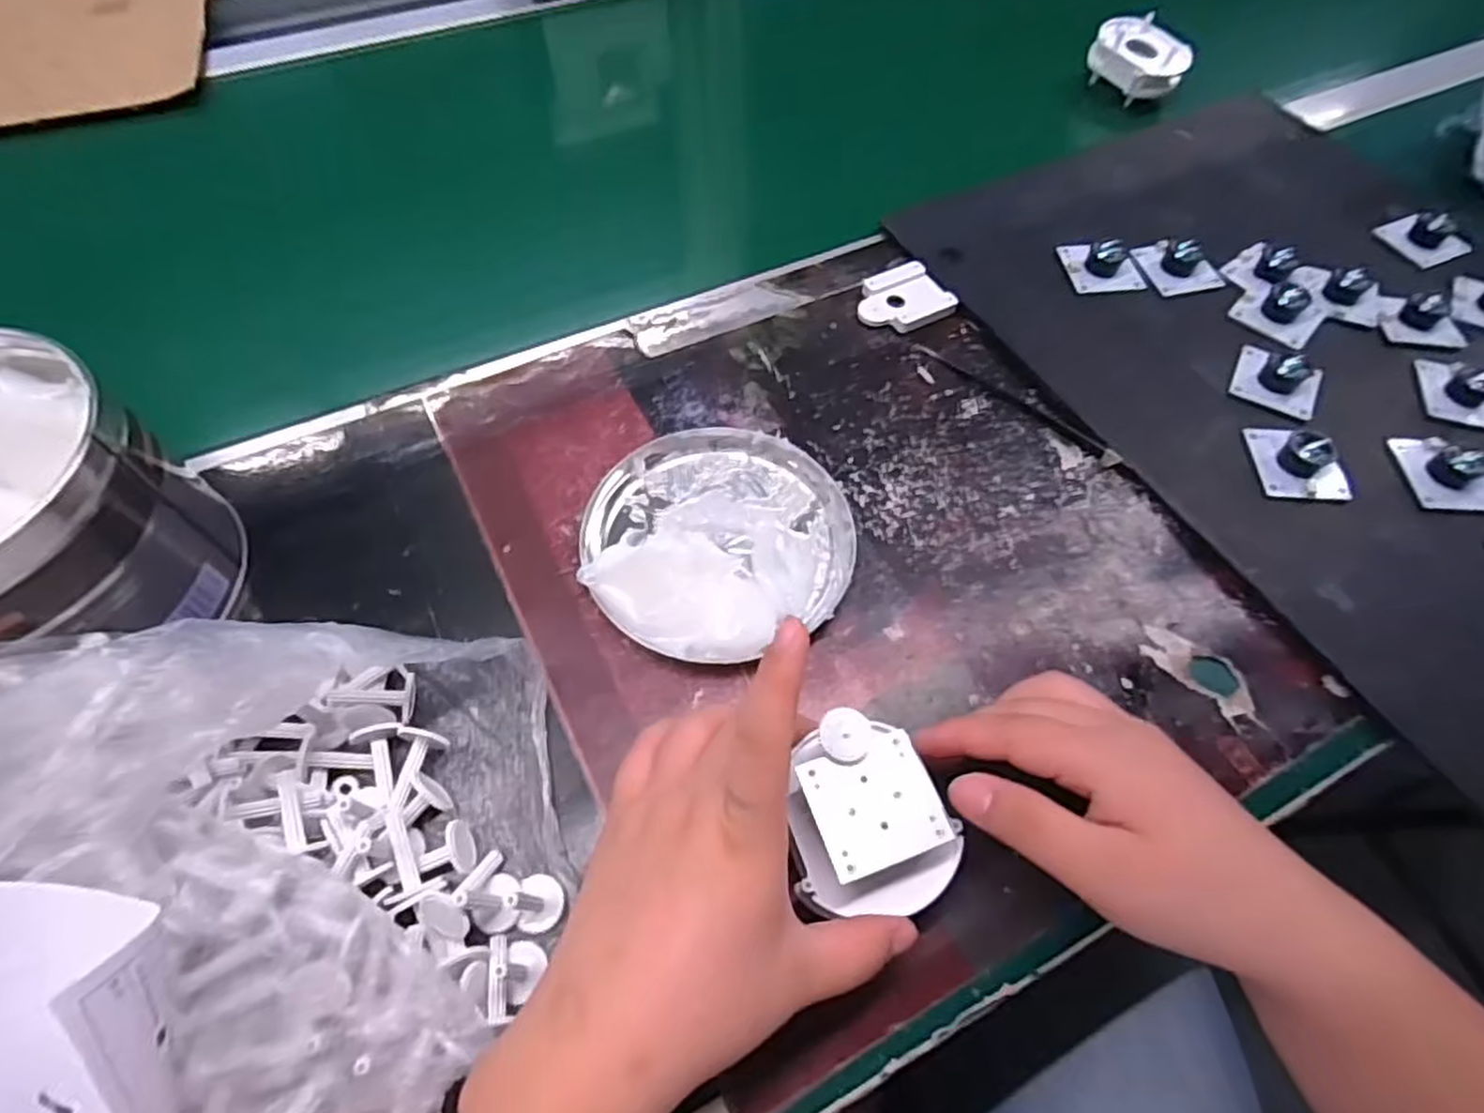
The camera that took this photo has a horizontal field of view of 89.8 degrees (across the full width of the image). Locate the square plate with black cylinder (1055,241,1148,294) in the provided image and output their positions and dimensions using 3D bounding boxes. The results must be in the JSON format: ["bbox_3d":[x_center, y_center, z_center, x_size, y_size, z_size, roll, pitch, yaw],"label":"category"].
[{"bbox_3d":[0.226,-0.184,0.463,0.046,0.020,0.036,1,59,-1],"label":"square plate with black cylinder"}]

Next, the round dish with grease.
[{"bbox_3d":[-0.011,-0.014,0.356,0.127,0.028,0.122,1,59,-1],"label":"round dish with grease"}]

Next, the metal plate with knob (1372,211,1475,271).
[{"bbox_3d":[0.454,-0.215,0.490,0.051,0.017,0.044,-25,63,-16],"label":"metal plate with knob"}]

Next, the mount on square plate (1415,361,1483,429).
[{"bbox_3d":[0.406,-0.095,0.413,0.040,0.019,0.043,15,60,7],"label":"mount on square plate"}]

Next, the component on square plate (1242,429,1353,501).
[{"bbox_3d":[0.291,-0.053,0.384,0.040,0.024,0.043,3,59,0],"label":"component on square plate"}]

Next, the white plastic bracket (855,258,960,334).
[{"bbox_3d":[0.097,-0.158,0.457,0.055,0.009,0.051,-27,63,-17],"label":"white plastic bracket"}]

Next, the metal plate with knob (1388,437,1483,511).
[{"bbox_3d":[0.368,-0.046,0.386,0.040,0.016,0.046,3,59,0],"label":"metal plate with knob"}]

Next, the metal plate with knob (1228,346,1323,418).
[{"bbox_3d":[0.301,-0.102,0.414,0.041,0.020,0.043,27,62,14],"label":"metal plate with knob"}]

